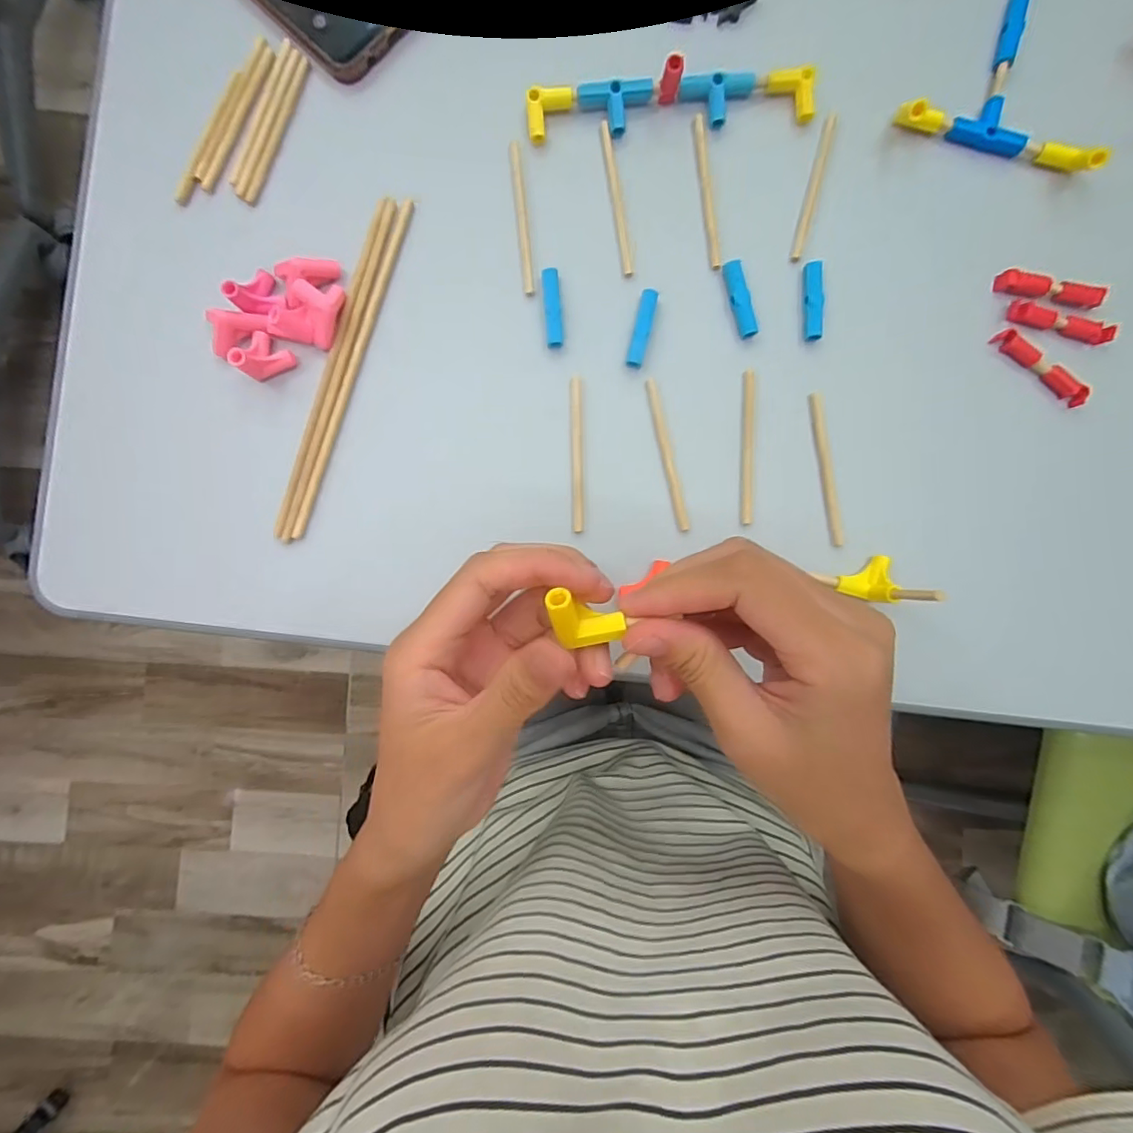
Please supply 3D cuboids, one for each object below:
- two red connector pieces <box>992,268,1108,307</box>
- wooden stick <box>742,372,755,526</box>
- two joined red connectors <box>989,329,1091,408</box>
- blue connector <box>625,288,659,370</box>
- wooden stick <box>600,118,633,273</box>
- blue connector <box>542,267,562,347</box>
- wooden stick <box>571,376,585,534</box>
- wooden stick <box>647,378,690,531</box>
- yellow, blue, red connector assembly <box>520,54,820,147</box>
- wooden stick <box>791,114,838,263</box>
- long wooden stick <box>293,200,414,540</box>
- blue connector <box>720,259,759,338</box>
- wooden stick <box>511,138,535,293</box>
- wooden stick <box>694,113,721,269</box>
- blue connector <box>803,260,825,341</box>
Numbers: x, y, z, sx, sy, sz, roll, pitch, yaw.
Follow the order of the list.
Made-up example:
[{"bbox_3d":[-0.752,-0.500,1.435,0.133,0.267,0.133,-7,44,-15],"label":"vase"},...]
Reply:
[{"bbox_3d":[0.274,-0.157,0.314,0.056,0.010,0.013,9,88,-2],"label":"two red connector pieces"},{"bbox_3d":[0.102,-0.067,0.313,0.006,0.004,0.086,1,88,-2],"label":"wooden stick"},{"bbox_3d":[0.268,-0.112,0.312,0.058,0.009,0.007,37,87,0],"label":"two joined red connectors"},{"bbox_3d":[0.042,-0.134,0.311,0.010,0.007,0.045,14,88,-1],"label":"blue connector"},{"bbox_3d":[0.029,-0.209,0.315,0.006,0.004,0.087,-9,88,-2],"label":"wooden stick"},{"bbox_3d":[-0.008,-0.144,0.311,0.009,0.009,0.042,-5,88,-2],"label":"blue connector"},{"bbox_3d":[0.006,-0.063,0.311,0.007,0.005,0.086,-1,88,-2],"label":"wooden stick"},{"bbox_3d":[0.057,-0.062,0.312,0.007,0.004,0.085,-13,89,-2],"label":"wooden stick"},{"bbox_3d":[0.058,-0.257,0.303,0.157,0.024,0.025,-6,88,-2],"label":"yellow, blue, red connector assembly"},{"bbox_3d":[0.138,-0.211,0.310,0.007,0.004,0.084,16,88,-1],"label":"wooden stick"},{"bbox_3d":[-0.119,-0.110,0.310,0.007,0.006,0.195,17,88,-1],"label":"long wooden stick"},{"bbox_3d":[0.098,-0.150,0.313,0.010,0.007,0.042,-16,89,-2],"label":"blue connector"},{"bbox_3d":[-0.025,-0.195,0.314,0.006,0.006,0.084,-6,88,-2],"label":"wooden stick"},{"bbox_3d":[0.081,-0.213,0.316,0.006,0.004,0.089,-7,88,-2],"label":"wooden stick"},{"bbox_3d":[0.139,-0.150,0.313,0.009,0.009,0.044,2,88,-2],"label":"blue connector"}]

